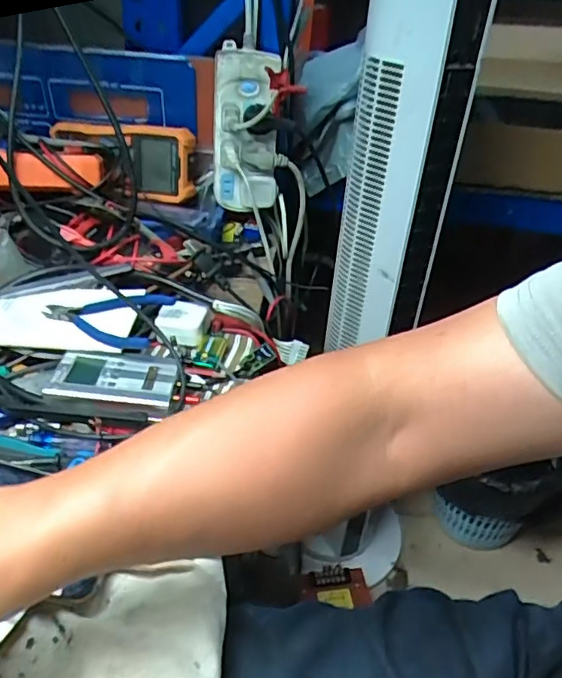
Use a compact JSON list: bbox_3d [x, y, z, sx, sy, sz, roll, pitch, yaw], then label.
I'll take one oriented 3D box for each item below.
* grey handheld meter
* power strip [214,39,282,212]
[{"bbox_3d":[-0.143,0.035,0.503,0.101,0.020,0.056,2,37,-4],"label":"grey handheld meter"},{"bbox_3d":[-0.041,-0.226,0.658,0.074,0.174,0.049,8,37,5],"label":"power strip"}]

